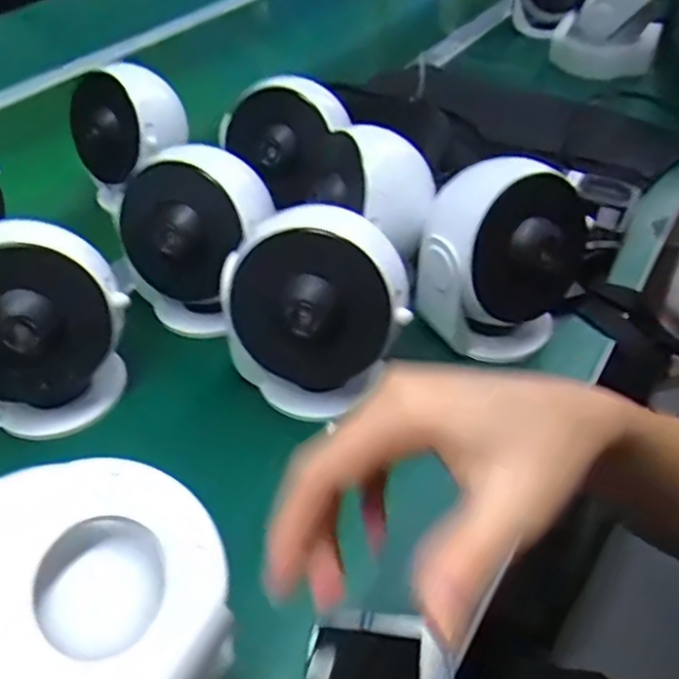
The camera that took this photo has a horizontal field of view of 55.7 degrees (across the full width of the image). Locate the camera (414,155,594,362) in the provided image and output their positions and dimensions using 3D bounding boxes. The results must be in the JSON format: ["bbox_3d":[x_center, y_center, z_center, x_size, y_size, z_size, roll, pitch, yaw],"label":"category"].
[{"bbox_3d":[0.110,-0.053,0.438,0.125,0.129,0.083,30,9,-19],"label":"camera"}]

